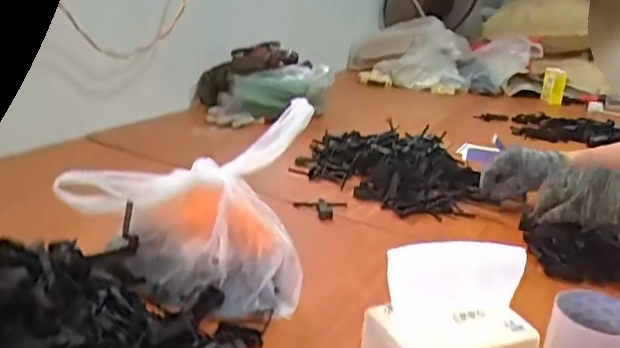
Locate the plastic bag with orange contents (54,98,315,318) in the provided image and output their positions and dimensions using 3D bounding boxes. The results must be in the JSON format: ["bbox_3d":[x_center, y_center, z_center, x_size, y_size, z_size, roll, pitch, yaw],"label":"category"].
[{"bbox_3d":[-0.125,0.029,0.665,0.250,0.194,0.165,10,20,10],"label":"plastic bag with orange contents"}]

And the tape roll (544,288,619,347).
[{"bbox_3d":[0.291,0.168,0.590,0.082,0.069,0.085,5,20,-2],"label":"tape roll"}]

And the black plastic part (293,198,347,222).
[{"bbox_3d":[0.012,0.050,0.912,0.074,0.013,0.090,12,21,17],"label":"black plastic part"}]

